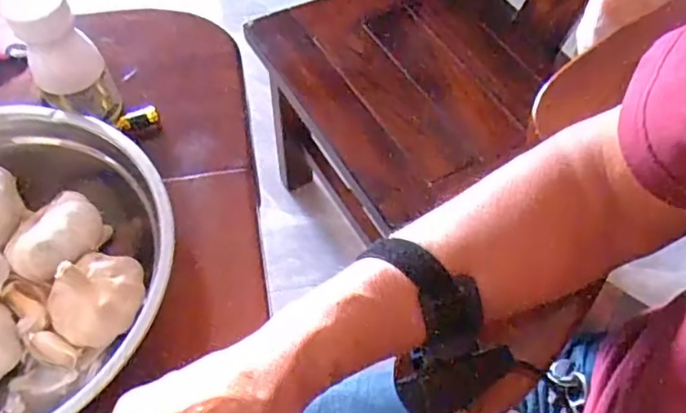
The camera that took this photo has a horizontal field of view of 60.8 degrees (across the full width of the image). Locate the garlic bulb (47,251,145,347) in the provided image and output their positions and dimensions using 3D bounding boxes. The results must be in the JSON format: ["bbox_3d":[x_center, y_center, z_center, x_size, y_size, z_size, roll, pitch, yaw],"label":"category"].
[{"bbox_3d":[-0.151,0.053,0.356,0.049,0.040,0.058,33,64,18],"label":"garlic bulb"}]

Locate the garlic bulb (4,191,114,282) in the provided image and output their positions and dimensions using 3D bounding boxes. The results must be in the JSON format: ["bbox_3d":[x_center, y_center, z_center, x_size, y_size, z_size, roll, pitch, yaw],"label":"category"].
[{"bbox_3d":[-0.186,0.021,0.382,0.060,0.038,0.048,-39,67,-22],"label":"garlic bulb"}]

